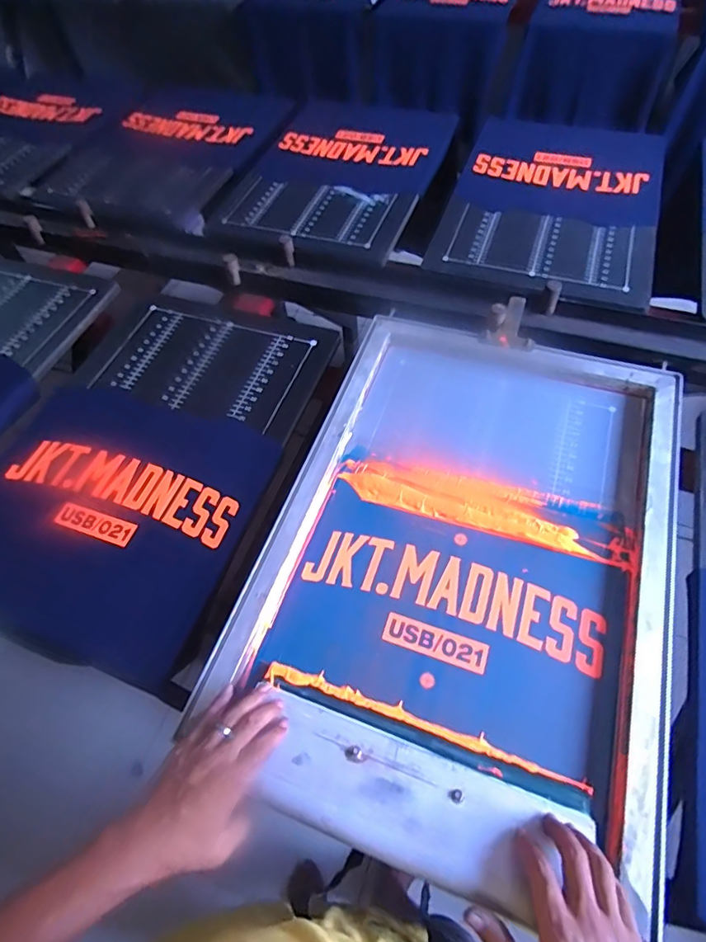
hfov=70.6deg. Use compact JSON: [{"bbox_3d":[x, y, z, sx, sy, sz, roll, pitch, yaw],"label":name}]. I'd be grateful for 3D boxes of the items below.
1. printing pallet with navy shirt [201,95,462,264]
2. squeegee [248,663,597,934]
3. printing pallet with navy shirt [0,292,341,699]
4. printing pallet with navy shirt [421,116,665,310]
[{"bbox_3d":[-0.039,-0.664,1.122,0.419,0.050,0.629,14,62,12],"label":"printing pallet with navy shirt"},{"bbox_3d":[0.052,0.299,0.475,0.316,0.028,0.129,15,35,14],"label":"squeegee"},{"bbox_3d":[-0.311,-0.036,0.761,0.407,0.034,0.599,15,62,13],"label":"printing pallet with navy shirt"},{"bbox_3d":[0.398,-0.541,0.992,0.383,0.021,0.538,16,62,13],"label":"printing pallet with navy shirt"}]

